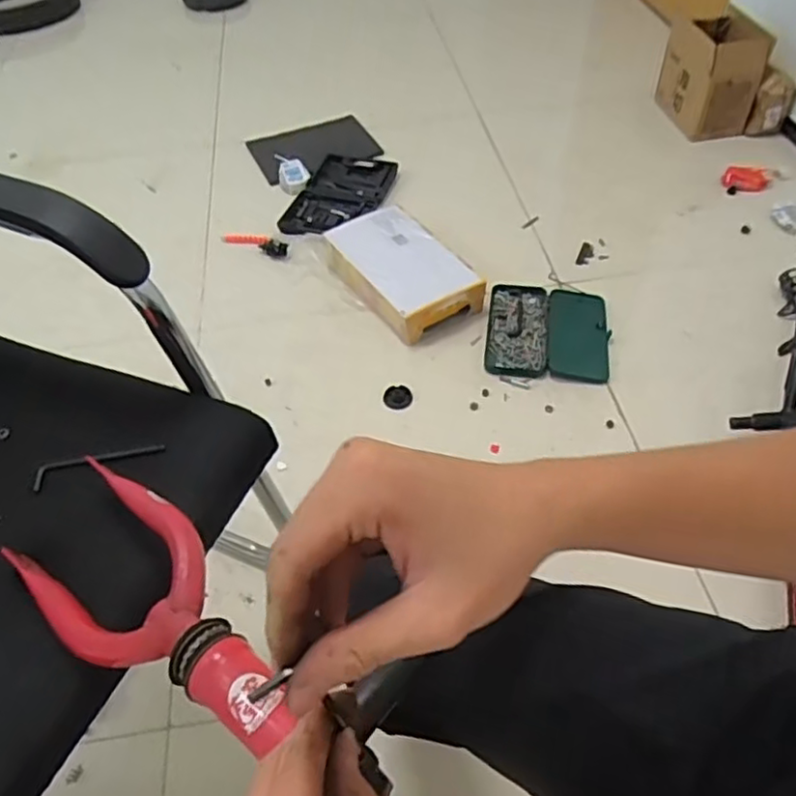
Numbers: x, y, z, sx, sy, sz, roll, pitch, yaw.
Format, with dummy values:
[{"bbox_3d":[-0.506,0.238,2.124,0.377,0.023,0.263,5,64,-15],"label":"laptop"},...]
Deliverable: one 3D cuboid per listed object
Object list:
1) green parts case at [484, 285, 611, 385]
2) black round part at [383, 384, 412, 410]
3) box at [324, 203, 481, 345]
[{"bbox_3d":[0.314,-0.139,1.376,0.251,0.035,0.258,6,49,8],"label":"green parts case"},{"bbox_3d":[0.000,-0.002,1.279,0.055,0.015,0.052,-1,49,1],"label":"black round part"},{"bbox_3d":[0.013,-0.285,1.435,0.224,0.094,0.335,-27,53,-20],"label":"box"}]

